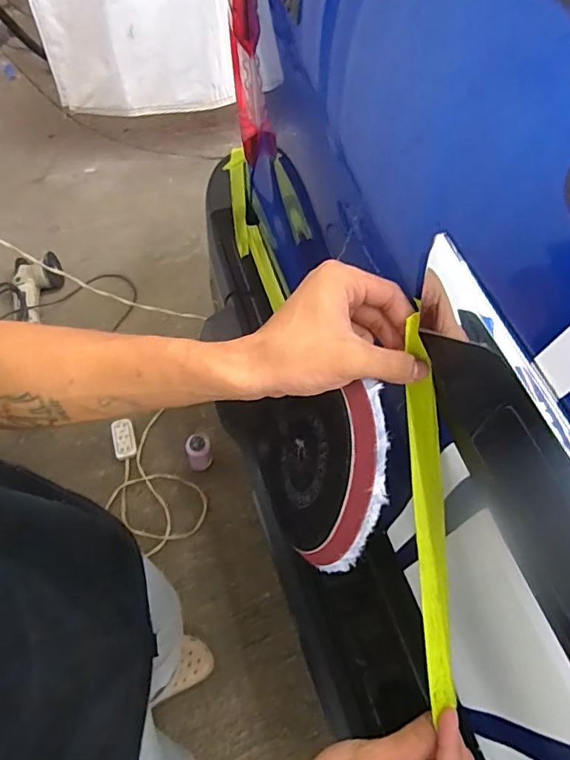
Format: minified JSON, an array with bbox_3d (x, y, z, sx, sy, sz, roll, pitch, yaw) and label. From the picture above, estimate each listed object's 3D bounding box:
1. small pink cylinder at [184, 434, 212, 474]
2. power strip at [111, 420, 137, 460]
[{"bbox_3d":[-0.237,0.197,1.415,0.067,0.133,0.061,-13,62,-13],"label":"small pink cylinder"},{"bbox_3d":[-0.469,0.171,1.484,0.058,0.024,0.115,-13,62,-10],"label":"power strip"}]

